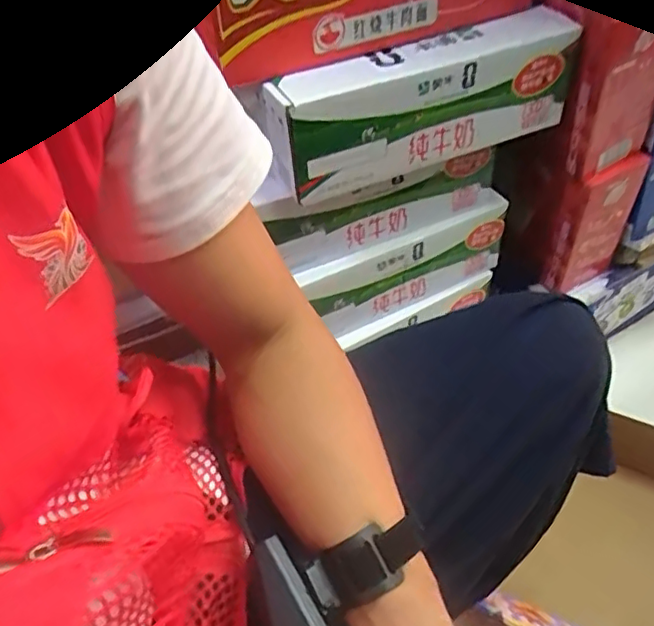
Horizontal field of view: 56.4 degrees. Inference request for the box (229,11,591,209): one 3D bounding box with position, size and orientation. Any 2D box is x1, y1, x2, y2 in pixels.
[{"bbox_3d":[0.113,-0.229,0.654,0.394,0.108,0.089,-25,48,-19],"label":"box"}]

